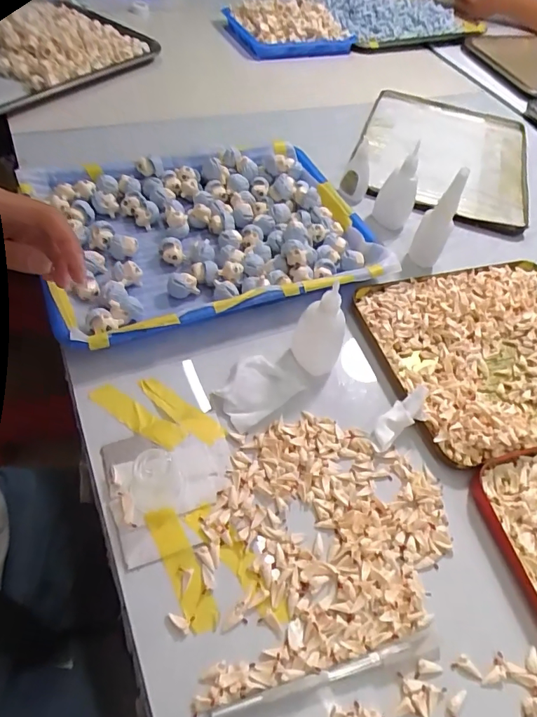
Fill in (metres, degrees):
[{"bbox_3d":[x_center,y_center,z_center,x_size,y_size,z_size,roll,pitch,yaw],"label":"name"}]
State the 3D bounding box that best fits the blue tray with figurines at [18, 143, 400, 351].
[{"bbox_3d":[-0.063,-0.136,0.481,0.324,0.039,0.251,-15,57,-19],"label":"blue tray with figurines"}]

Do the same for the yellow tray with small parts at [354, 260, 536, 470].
[{"bbox_3d":[0.225,-0.013,0.437,0.241,0.017,0.198,-12,56,-16],"label":"yellow tray with small parts"}]

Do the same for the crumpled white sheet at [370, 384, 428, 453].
[{"bbox_3d":[0.109,0.051,0.373,0.067,0.012,0.025,-43,66,-15],"label":"crumpled white sheet"}]

